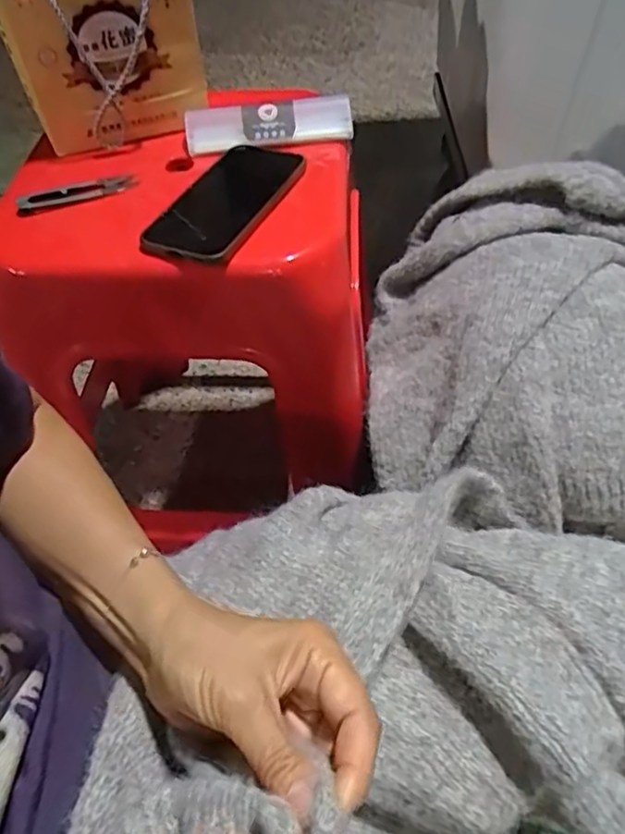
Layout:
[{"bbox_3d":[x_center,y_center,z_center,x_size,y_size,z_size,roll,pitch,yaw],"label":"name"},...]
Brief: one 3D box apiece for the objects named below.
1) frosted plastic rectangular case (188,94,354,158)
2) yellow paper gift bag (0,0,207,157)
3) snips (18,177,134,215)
[{"bbox_3d":[-0.041,-0.269,0.595,0.151,0.027,0.034,-4,50,0],"label":"frosted plastic rectangular case"},{"bbox_3d":[-0.186,-0.339,0.581,0.158,0.144,0.095,-12,51,-6],"label":"yellow paper gift bag"},{"bbox_3d":[-0.203,-0.194,0.556,0.099,0.016,0.011,-24,53,-15],"label":"snips"}]

